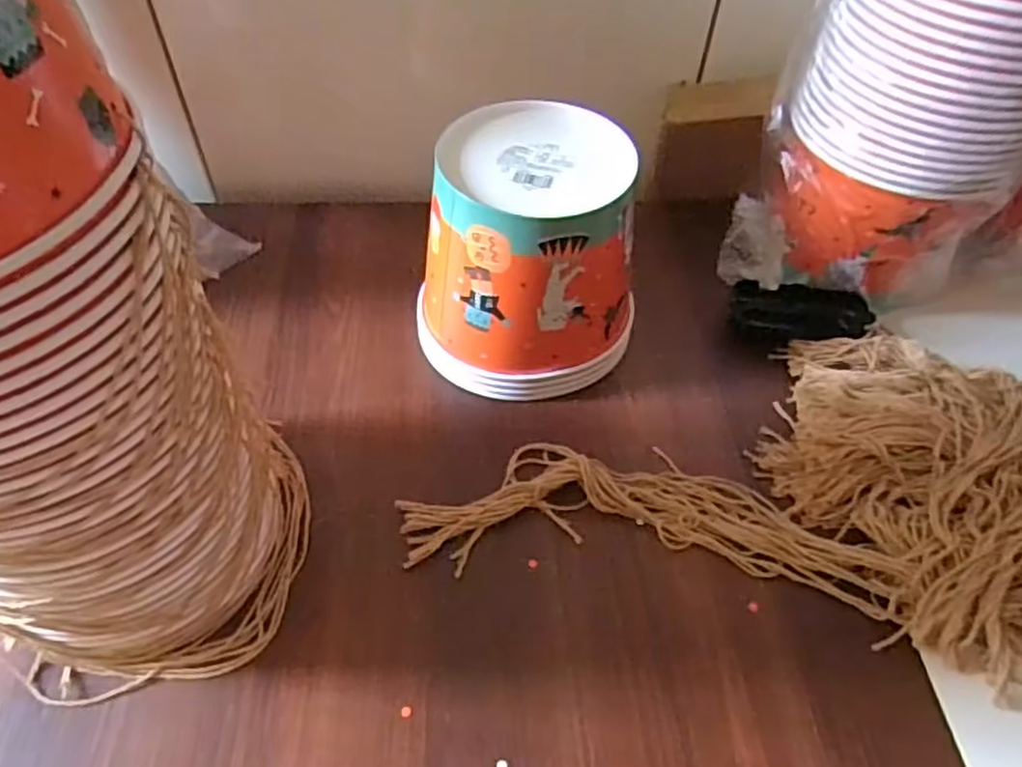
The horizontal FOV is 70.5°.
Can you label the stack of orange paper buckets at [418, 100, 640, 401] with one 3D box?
[{"bbox_3d":[0.017,-0.090,0.521,0.148,0.157,0.148,9,50,5],"label":"stack of orange paper buckets"}]

